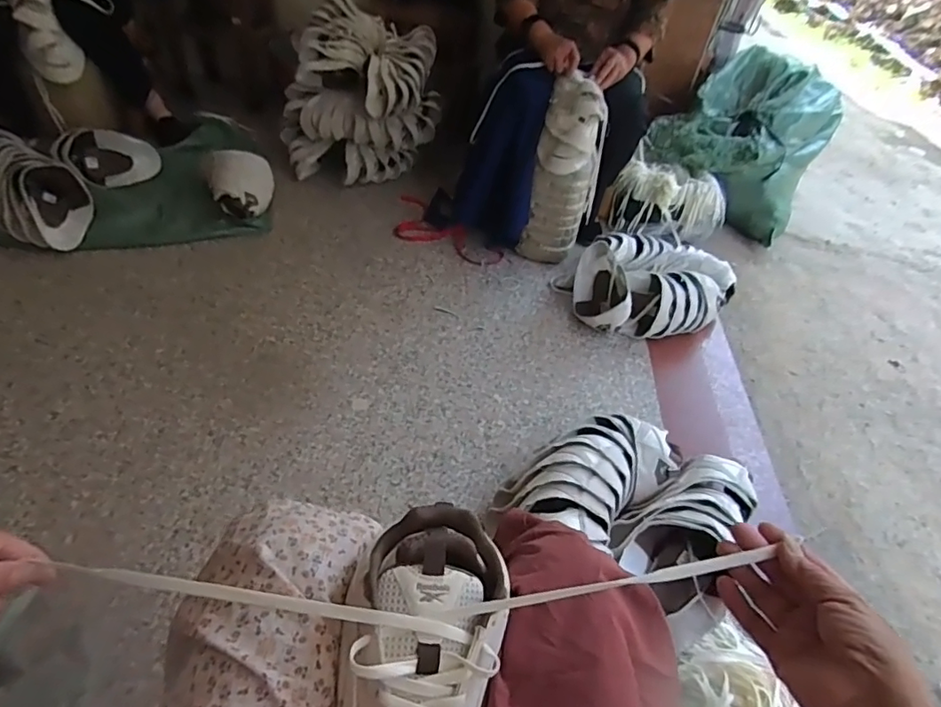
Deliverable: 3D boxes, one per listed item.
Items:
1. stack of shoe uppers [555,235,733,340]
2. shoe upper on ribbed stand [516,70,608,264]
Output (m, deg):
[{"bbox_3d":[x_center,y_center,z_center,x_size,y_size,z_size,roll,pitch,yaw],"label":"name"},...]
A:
[{"bbox_3d":[0.450,-0.183,1.352,0.391,0.130,0.298,-14,49,-23],"label":"stack of shoe uppers"},{"bbox_3d":[0.234,-0.443,1.378,0.149,0.432,0.139,23,46,13],"label":"shoe upper on ribbed stand"}]

